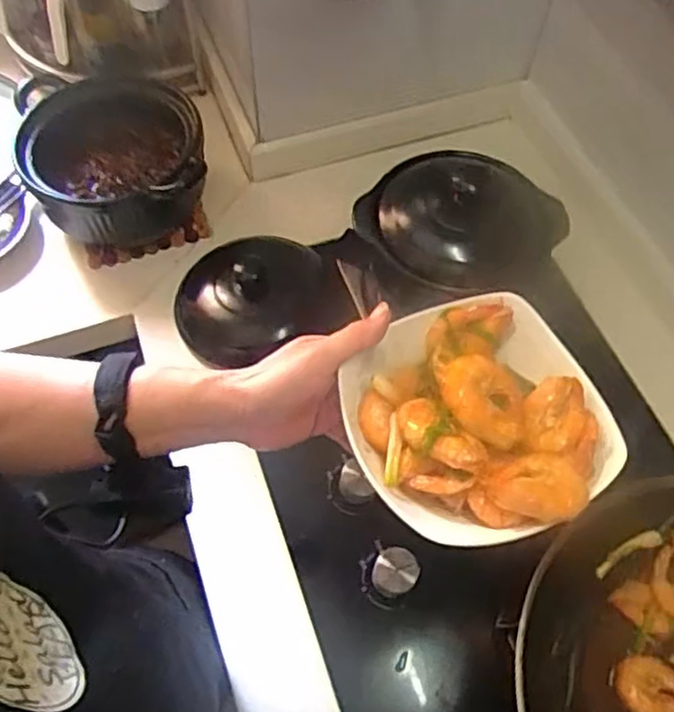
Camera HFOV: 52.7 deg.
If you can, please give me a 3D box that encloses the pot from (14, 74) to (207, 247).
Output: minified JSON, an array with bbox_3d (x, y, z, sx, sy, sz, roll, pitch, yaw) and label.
[{"bbox_3d":[-0.257,-0.228,0.813,0.197,0.104,0.205,-8,60,-6],"label":"pot"}]

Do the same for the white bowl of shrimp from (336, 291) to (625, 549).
[{"bbox_3d":[0.093,0.038,0.453,0.169,0.048,0.164,-11,61,-8],"label":"white bowl of shrimp"}]

